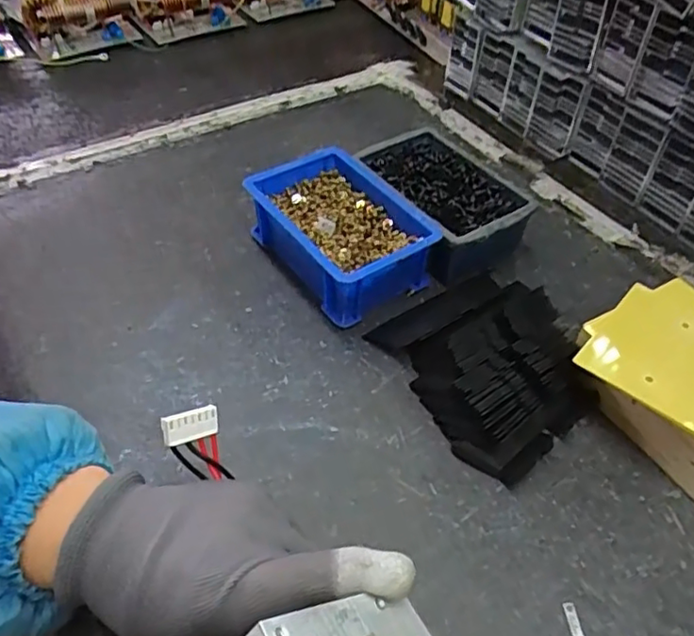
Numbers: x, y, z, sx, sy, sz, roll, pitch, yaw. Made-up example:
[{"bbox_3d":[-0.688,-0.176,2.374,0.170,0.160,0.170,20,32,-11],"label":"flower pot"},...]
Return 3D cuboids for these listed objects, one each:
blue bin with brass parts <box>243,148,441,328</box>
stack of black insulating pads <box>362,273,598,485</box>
[{"bbox_3d":[-0.005,-0.070,0.498,0.108,0.055,0.142,-25,52,-24],"label":"blue bin with brass parts"},{"bbox_3d":[0.104,0.027,0.434,0.127,0.033,0.144,-24,52,-24],"label":"stack of black insulating pads"}]

